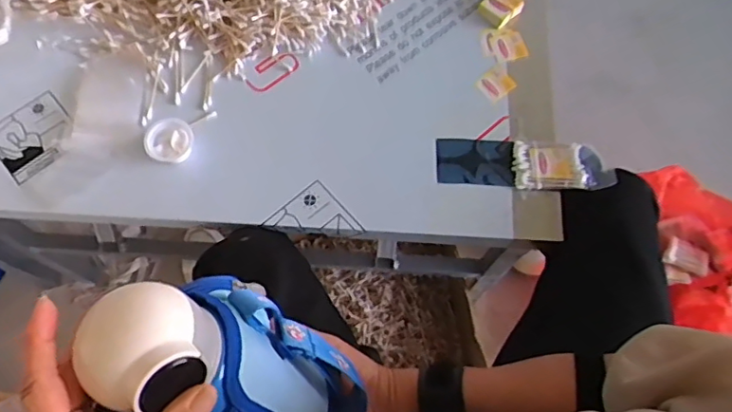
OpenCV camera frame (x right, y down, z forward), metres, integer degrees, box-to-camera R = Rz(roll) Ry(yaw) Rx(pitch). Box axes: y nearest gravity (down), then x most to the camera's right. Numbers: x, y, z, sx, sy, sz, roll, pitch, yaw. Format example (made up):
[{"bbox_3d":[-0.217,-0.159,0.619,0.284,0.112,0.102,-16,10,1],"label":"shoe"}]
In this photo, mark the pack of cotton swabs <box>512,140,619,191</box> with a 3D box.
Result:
[{"bbox_3d":[0.239,-0.049,0.676,0.121,0.023,0.058,3,69,0],"label":"pack of cotton swabs"}]

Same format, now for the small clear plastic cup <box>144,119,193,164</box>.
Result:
[{"bbox_3d":[-0.231,-0.076,0.664,0.054,0.023,0.051,1,69,-2],"label":"small clear plastic cup"}]

